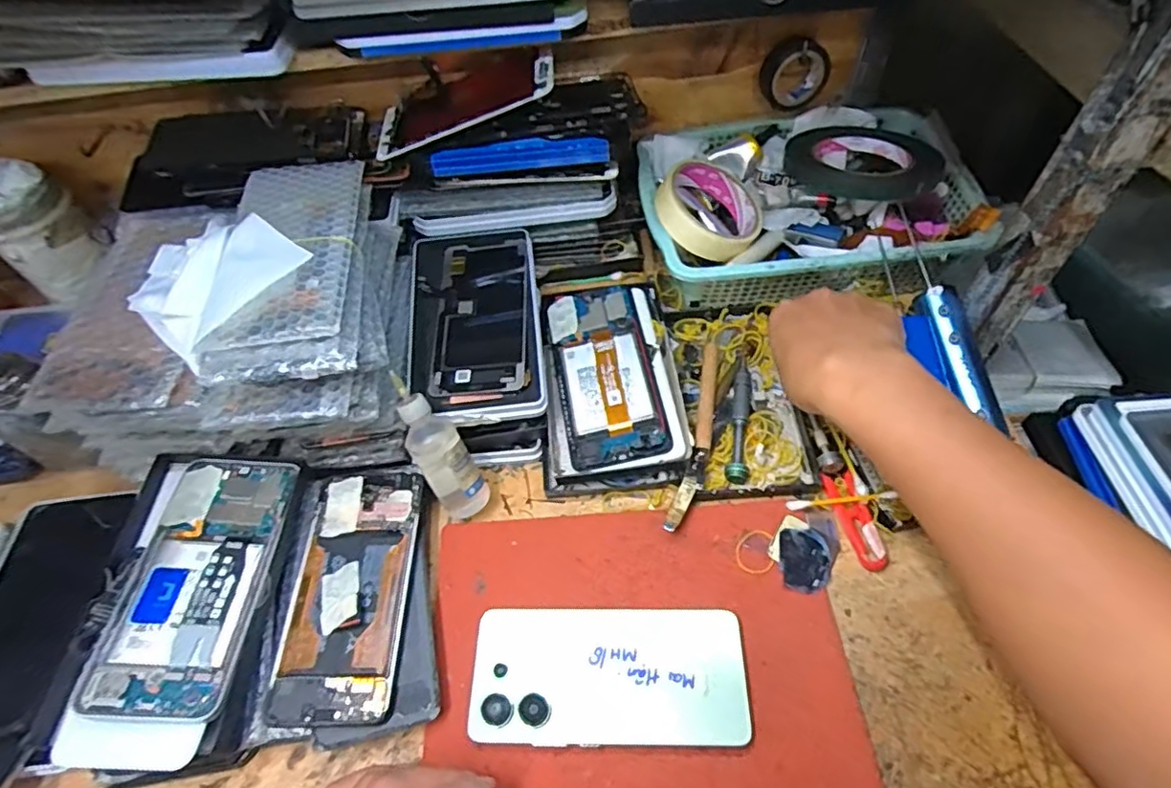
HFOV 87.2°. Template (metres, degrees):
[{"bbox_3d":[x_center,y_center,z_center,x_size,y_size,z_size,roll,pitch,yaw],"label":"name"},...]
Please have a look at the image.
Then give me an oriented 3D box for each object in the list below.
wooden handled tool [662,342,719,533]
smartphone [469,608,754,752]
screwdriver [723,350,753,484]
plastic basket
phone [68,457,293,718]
[{"bbox_3d":[0.084,0.025,0.448,0.017,0.012,0.161,12,57,12],"label":"wooden handled tool"},{"bbox_3d":[0.015,0.167,0.365,0.158,0.010,0.076,-2,55,3],"label":"smartphone"},{"bbox_3d":[0.119,0.014,0.465,0.015,0.012,0.115,9,56,10],"label":"screwdriver"},{"bbox_3d":[0.185,-0.161,0.529,0.261,0.069,0.189,-5,55,0],"label":"plastic basket"},{"bbox_3d":[-0.234,0.110,0.377,0.075,0.009,0.161,10,54,-6],"label":"phone"}]

